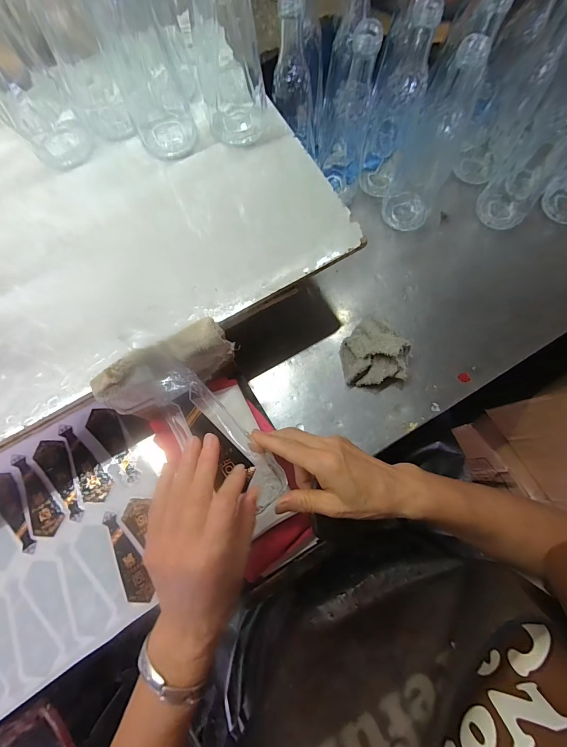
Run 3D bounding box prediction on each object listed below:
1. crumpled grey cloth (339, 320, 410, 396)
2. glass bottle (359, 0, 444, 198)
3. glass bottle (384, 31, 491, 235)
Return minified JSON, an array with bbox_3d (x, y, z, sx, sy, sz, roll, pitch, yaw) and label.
[{"bbox_3d":[0.117,-0.027,0.434,0.081,0.046,0.088,-9,80,-2],"label":"crumpled grey cloth"},{"bbox_3d":[0.138,-0.325,0.422,0.062,0.199,0.065,29,81,4],"label":"glass bottle"},{"bbox_3d":[0.182,-0.268,0.408,0.067,0.206,0.081,26,81,4],"label":"glass bottle"}]

